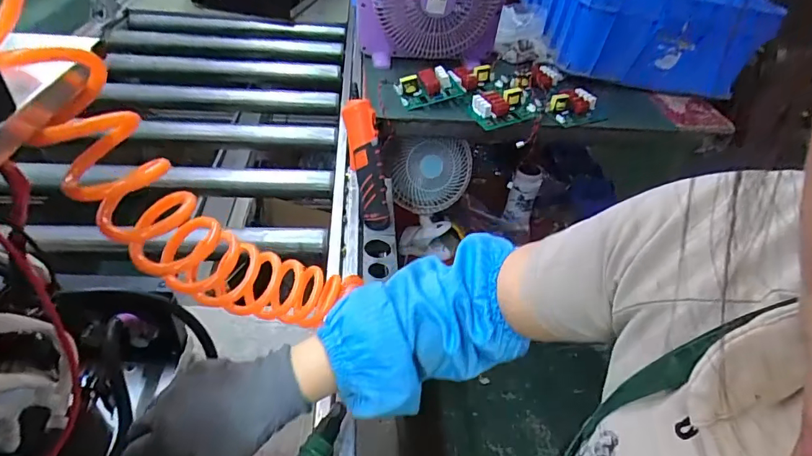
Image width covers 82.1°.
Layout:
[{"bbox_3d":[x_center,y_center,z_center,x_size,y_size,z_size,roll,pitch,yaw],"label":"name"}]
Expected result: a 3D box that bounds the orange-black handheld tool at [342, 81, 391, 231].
[{"bbox_3d":[-0.060,-0.099,0.709,0.044,0.202,0.038,-14,13,-21],"label":"orange-black handheld tool"}]

